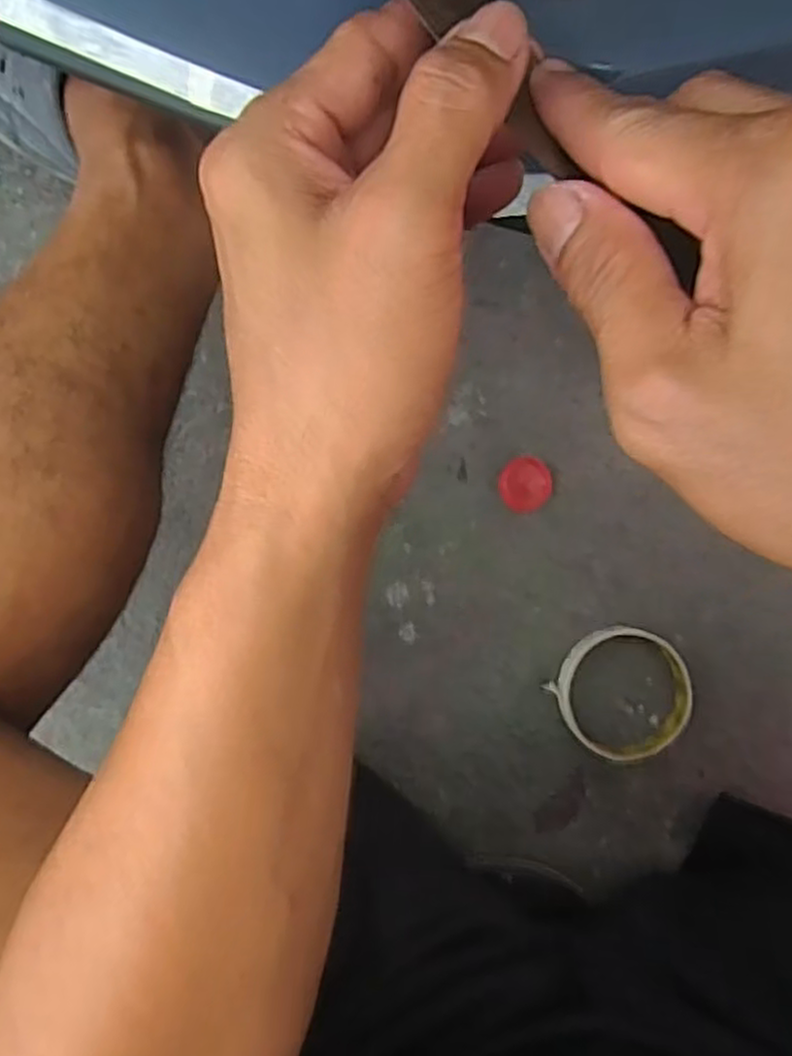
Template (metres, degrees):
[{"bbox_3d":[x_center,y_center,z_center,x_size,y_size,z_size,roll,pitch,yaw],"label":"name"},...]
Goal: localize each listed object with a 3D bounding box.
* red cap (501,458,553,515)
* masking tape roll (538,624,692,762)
[{"bbox_3d":[0.085,-0.028,0.486,0.033,0.009,0.035,4,89,-1],"label":"red cap"},{"bbox_3d":[0.149,0.107,0.480,0.092,0.022,0.084,0,89,-1],"label":"masking tape roll"}]

